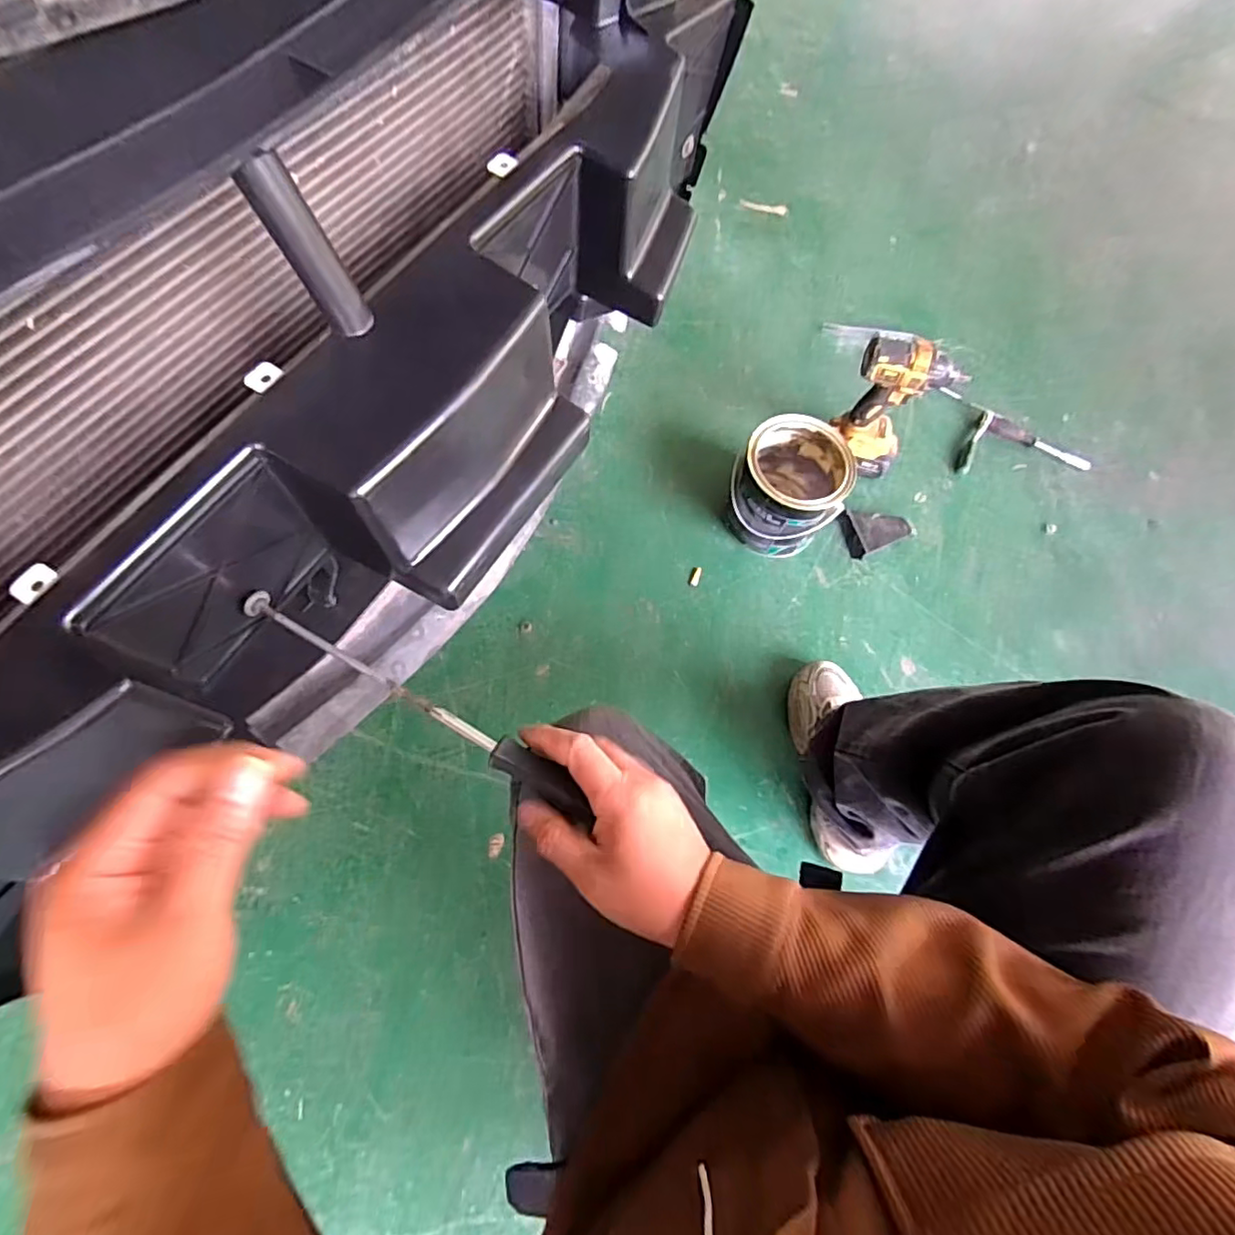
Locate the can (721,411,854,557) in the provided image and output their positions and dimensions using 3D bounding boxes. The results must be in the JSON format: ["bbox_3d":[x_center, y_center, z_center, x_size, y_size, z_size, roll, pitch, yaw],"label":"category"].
[{"bbox_3d":[0.269,-0.209,0.969,0.172,0.162,0.176,18,70,2],"label":"can"}]

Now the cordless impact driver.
[{"bbox_3d":[0.420,-0.316,0.956,0.140,0.248,0.063,7,69,-2],"label":"cordless impact driver"}]

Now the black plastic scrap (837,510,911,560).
[{"bbox_3d":[0.437,-0.151,1.034,0.114,0.031,0.078,-15,72,-10],"label":"black plastic scrap"}]

